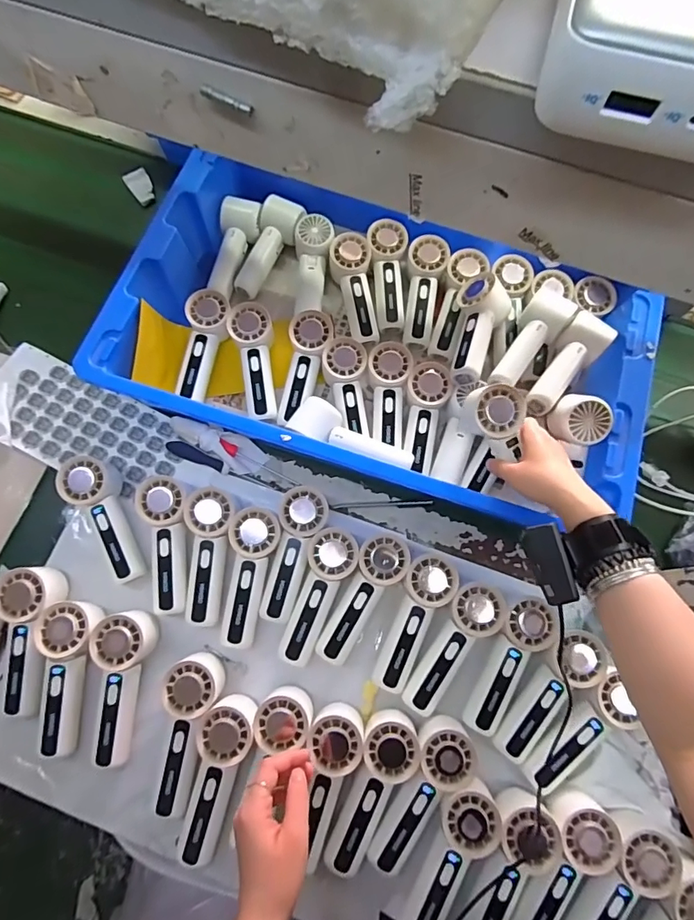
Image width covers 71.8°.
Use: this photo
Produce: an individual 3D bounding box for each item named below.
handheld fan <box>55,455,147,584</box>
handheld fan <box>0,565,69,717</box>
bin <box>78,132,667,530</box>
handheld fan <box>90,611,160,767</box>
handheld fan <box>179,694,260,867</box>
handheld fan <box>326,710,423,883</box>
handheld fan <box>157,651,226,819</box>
[{"bbox_3d":[-0.281,0.067,0.566,0.059,0.053,0.158,-33,76,-11],"label":"handheld fan"},{"bbox_3d":[-0.343,0.196,0.526,0.064,0.056,0.150,-9,72,-4],"label":"handheld fan"},{"bbox_3d":[0.030,-0.142,0.604,0.618,0.126,0.336,15,72,3],"label":"bin"},{"bbox_3d":[-0.244,0.244,0.517,0.058,0.042,0.158,3,88,0],"label":"handheld fan"},{"bbox_3d":[-0.131,0.330,0.495,0.063,0.045,0.161,13,86,3],"label":"handheld fan"},{"bbox_3d":[0.024,0.343,0.497,0.054,0.047,0.152,24,86,6],"label":"handheld fan"},{"bbox_3d":[-0.167,0.289,0.507,0.056,0.047,0.159,7,85,1],"label":"handheld fan"}]

